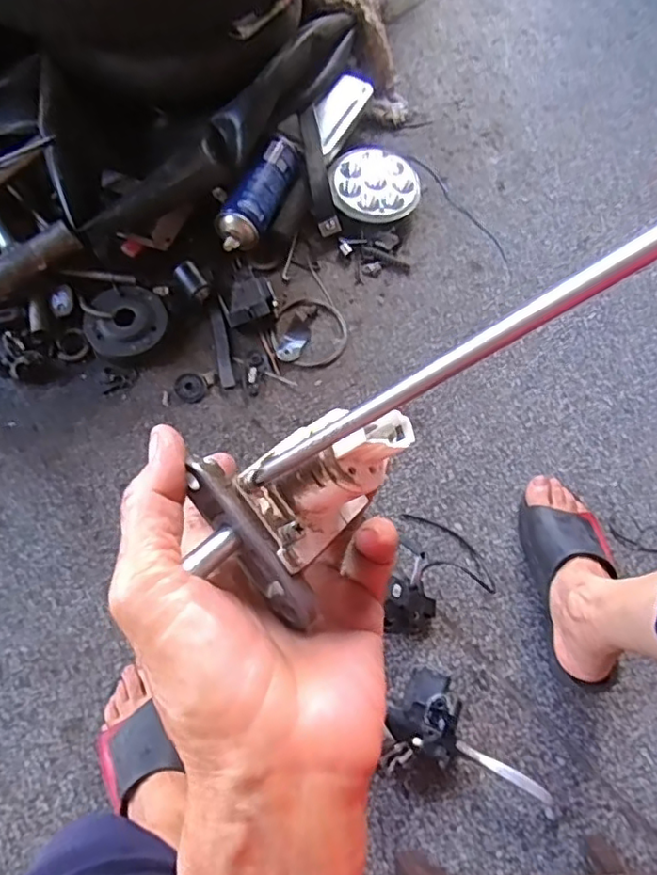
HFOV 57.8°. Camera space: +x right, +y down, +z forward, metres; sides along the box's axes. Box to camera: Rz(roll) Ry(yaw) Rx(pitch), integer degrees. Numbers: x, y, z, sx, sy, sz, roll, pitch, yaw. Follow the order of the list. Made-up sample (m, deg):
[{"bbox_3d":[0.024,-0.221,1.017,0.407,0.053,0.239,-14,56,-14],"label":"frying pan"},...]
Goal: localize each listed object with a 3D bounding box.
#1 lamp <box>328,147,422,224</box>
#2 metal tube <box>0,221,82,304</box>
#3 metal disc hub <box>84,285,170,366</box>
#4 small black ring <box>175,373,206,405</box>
[{"bbox_3d":[0.068,-0.365,0.873,0.130,0.046,0.127,1,69,-4],"label":"lamp"},{"bbox_3d":[-0.399,-0.238,0.757,0.142,0.052,0.114,-33,75,-15],"label":"metal tube"},{"bbox_3d":[-0.255,-0.145,0.760,0.093,0.032,0.099,1,69,-4],"label":"metal disc hub"},{"bbox_3d":[-0.174,-0.063,0.751,0.037,0.004,0.042,-22,72,-12],"label":"small black ring"}]

